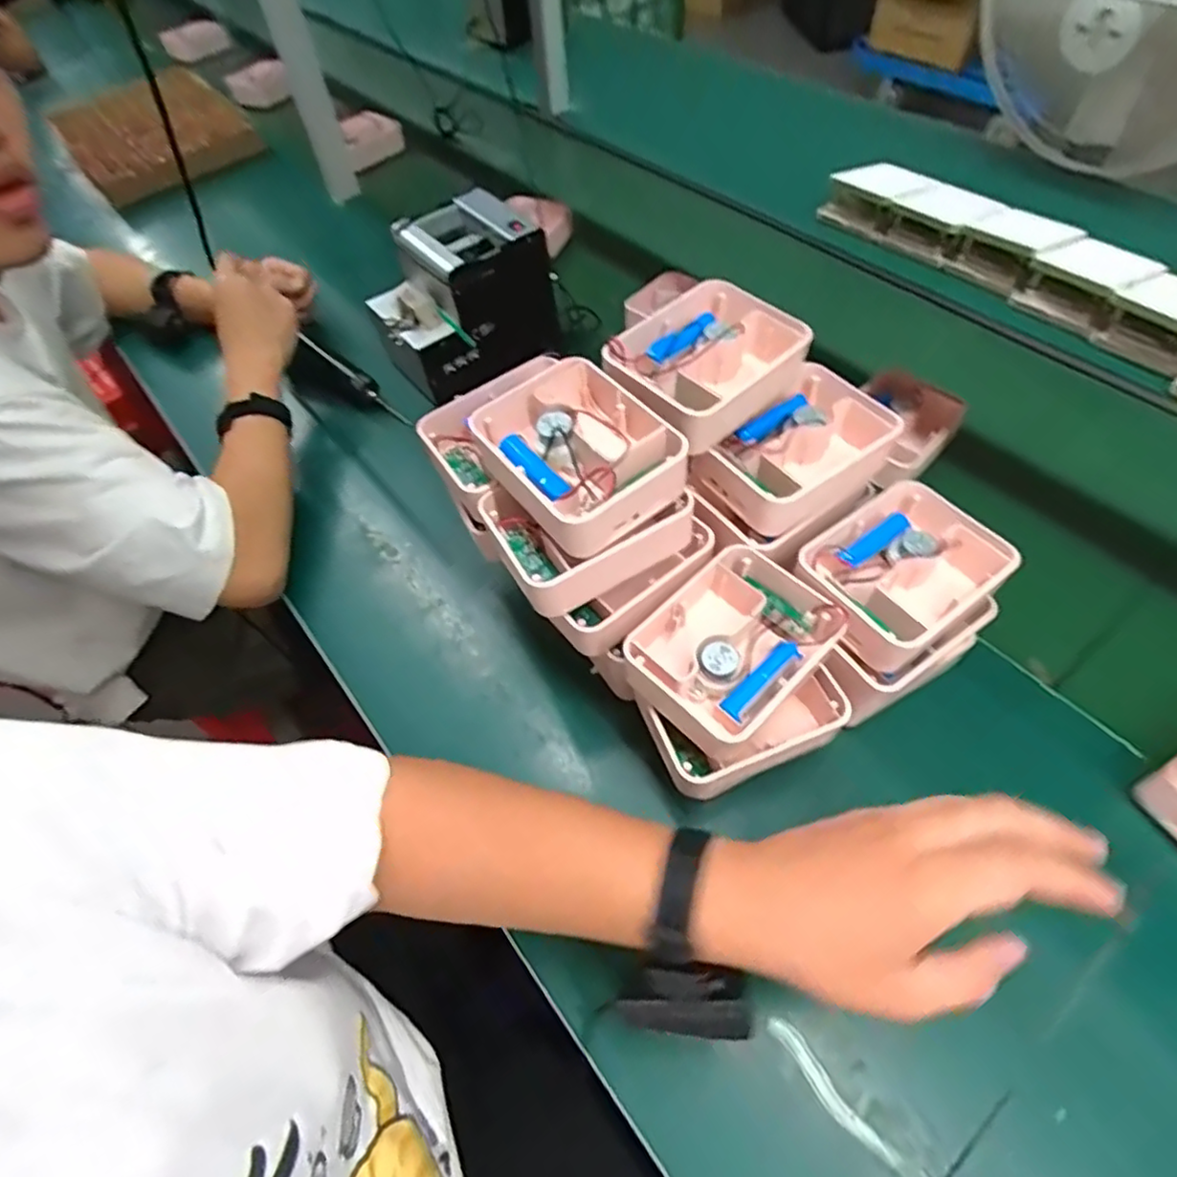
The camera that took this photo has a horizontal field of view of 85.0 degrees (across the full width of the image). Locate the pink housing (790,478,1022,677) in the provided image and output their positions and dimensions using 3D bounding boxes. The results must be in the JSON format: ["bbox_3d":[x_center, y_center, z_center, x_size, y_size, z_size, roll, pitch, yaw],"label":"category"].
[{"bbox_3d":[0.226,-0.012,0.460,0.138,0.050,0.104,-31,59,-15],"label":"pink housing"}]

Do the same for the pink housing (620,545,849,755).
[{"bbox_3d":[0.100,0.040,0.443,0.126,0.051,0.100,-40,61,-20],"label":"pink housing"}]

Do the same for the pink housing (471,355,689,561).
[{"bbox_3d":[-0.003,-0.090,0.431,0.113,0.044,0.131,-31,59,-15],"label":"pink housing"}]

